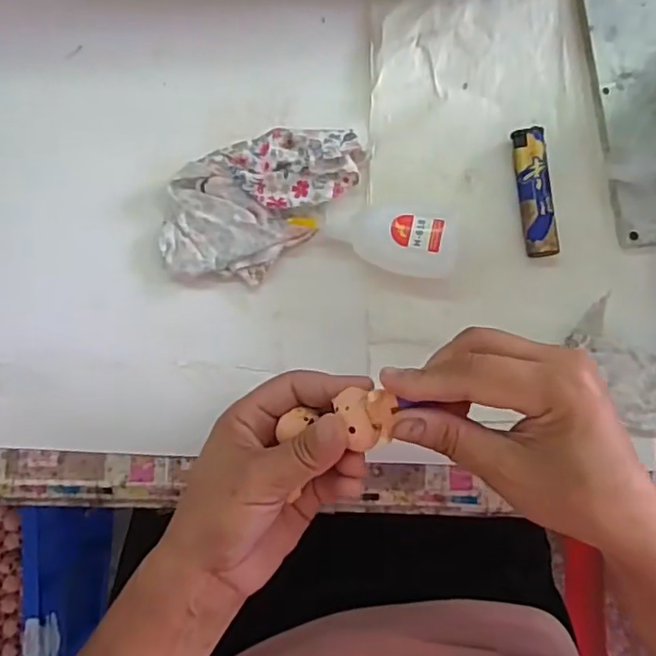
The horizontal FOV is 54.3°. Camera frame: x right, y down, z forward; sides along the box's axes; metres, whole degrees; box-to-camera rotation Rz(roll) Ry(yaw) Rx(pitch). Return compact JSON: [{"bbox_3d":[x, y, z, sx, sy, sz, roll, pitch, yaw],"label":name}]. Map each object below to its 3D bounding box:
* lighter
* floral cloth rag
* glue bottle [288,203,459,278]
[{"bbox_3d":[0.130,-0.085,0.403,0.020,0.013,0.081,-5,84,-2],"label":"lighter"},{"bbox_3d":[-0.043,-0.083,0.397,0.135,0.018,0.077,-42,87,-5],"label":"floral cloth rag"},{"bbox_3d":[0.029,-0.056,0.388,0.095,0.025,0.042,7,84,-1],"label":"glue bottle"}]

